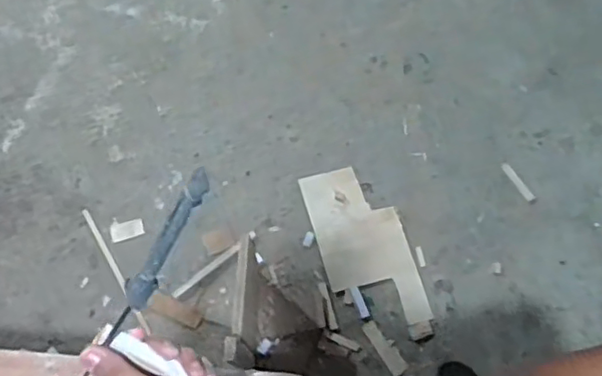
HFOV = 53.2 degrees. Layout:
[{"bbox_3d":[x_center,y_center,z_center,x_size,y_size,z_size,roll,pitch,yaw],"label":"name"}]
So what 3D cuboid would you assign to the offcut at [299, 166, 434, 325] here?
[{"bbox_3d":[0.171,0.157,1.617,0.230,0.022,0.445,-15,72,-10],"label":"offcut"}]

